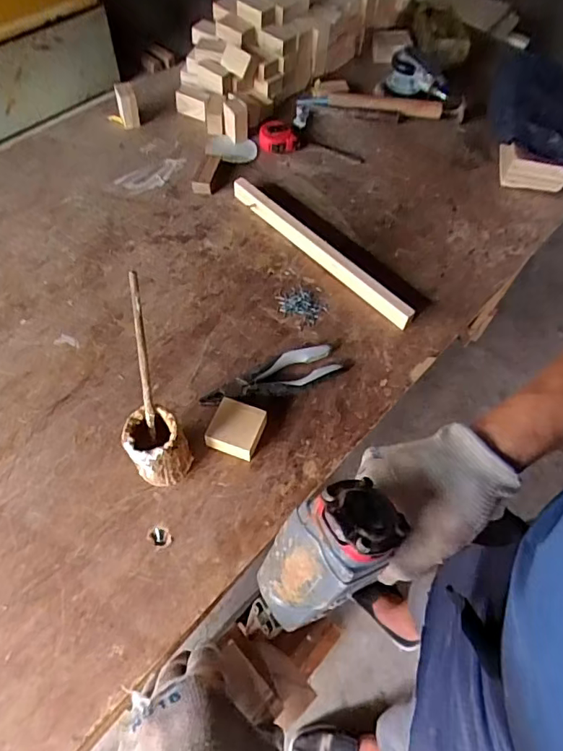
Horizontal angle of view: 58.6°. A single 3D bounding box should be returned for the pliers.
[{"bbox_3d":[-0.012,0.004,0.664,0.188,0.026,0.053,-18,64,-13],"label":"pliers"}]

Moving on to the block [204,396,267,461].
[{"bbox_3d":[-0.055,0.067,0.626,0.062,0.032,0.060,17,61,6],"label":"block"}]

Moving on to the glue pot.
[{"bbox_3d":[-0.142,0.083,0.573,0.060,0.086,0.064,1,61,-3],"label":"glue pot"}]

